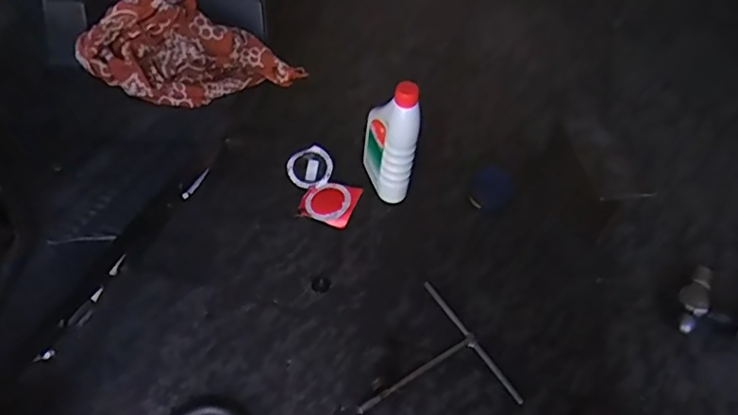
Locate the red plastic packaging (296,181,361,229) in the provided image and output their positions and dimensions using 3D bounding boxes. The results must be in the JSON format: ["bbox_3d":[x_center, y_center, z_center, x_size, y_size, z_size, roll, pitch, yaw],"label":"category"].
[{"bbox_3d":[-0.060,-0.008,0.829,0.079,0.020,0.070,20,53,11],"label":"red plastic packaging"}]

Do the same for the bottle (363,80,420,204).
[{"bbox_3d":[0.030,-0.102,0.789,0.046,0.197,0.097,-16,55,-15],"label":"bottle"}]

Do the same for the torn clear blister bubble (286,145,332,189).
[{"bbox_3d":[-0.091,-0.060,0.863,0.068,0.009,0.062,-2,79,9],"label":"torn clear blister bubble"}]

